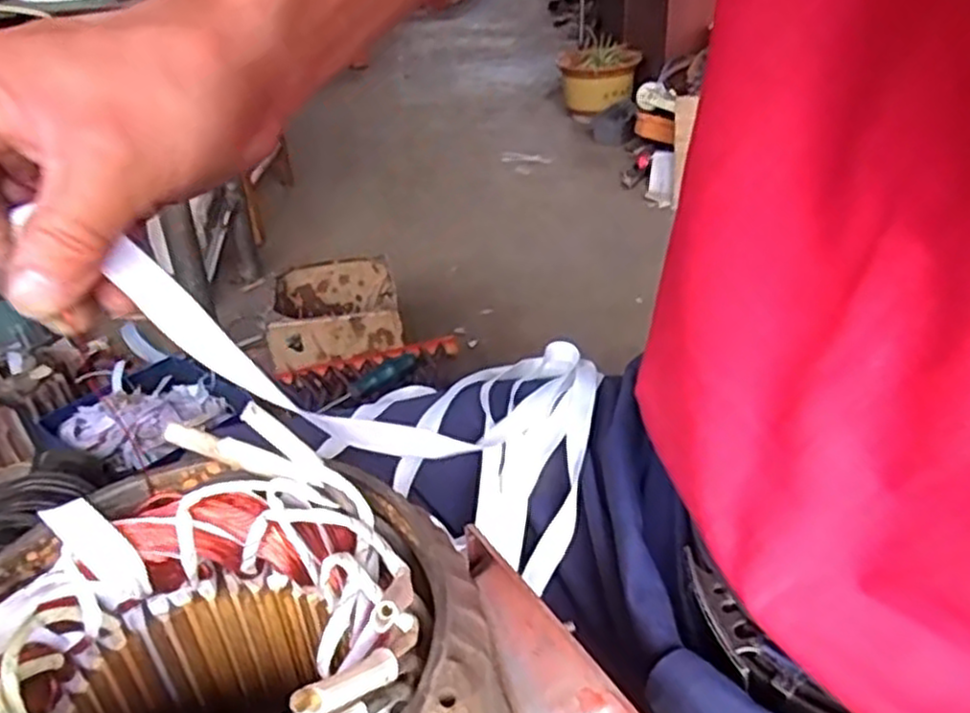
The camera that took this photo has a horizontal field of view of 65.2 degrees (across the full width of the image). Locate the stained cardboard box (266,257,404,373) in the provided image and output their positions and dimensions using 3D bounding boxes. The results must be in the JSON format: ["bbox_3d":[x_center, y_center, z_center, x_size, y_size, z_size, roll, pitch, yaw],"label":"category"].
[{"bbox_3d":[-0.222,-0.064,1.138,0.175,0.087,0.206,-9,33,-7],"label":"stained cardboard box"}]

